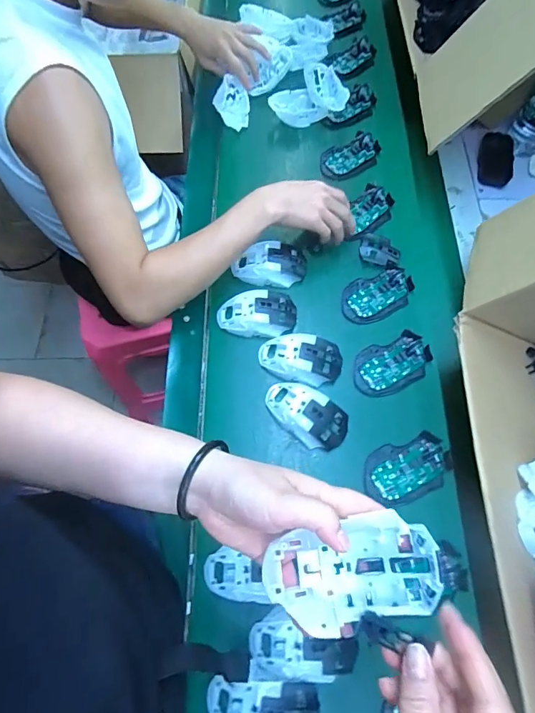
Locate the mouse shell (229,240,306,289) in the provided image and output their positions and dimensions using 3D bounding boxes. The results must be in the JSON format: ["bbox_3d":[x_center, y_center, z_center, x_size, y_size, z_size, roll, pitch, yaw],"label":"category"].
[{"bbox_3d":[0.004,-0.144,0.651,0.109,0.034,0.064,9,69,4],"label":"mouse shell"}]

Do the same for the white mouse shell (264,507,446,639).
[{"bbox_3d":[0.057,0.148,0.287,0.111,0.030,0.063,-13,68,-3],"label":"white mouse shell"}]

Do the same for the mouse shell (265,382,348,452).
[{"bbox_3d":[0.050,0.077,0.559,0.116,0.039,0.065,33,72,12],"label":"mouse shell"}]

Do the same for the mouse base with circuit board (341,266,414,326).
[{"bbox_3d":[0.167,-0.095,0.637,0.113,0.013,0.074,-24,71,-9],"label":"mouse base with circuit board"}]

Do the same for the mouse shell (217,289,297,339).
[{"bbox_3d":[-0.016,-0.062,0.618,0.117,0.037,0.069,-7,69,-2],"label":"mouse shell"}]

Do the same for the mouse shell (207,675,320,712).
[{"bbox_3d":[-0.004,0.368,0.438,0.117,0.035,0.066,4,69,2],"label":"mouse shell"}]

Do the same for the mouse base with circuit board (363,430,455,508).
[{"bbox_3d":[0.180,0.144,0.536,0.114,0.019,0.072,-24,70,-9],"label":"mouse base with circuit board"}]

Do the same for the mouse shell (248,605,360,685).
[{"bbox_3d":[0.039,0.317,0.459,0.117,0.032,0.064,-1,69,0],"label":"mouse shell"}]

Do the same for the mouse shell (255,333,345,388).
[{"bbox_3d":[0.046,0.003,0.590,0.115,0.036,0.068,13,69,5],"label":"mouse shell"}]

